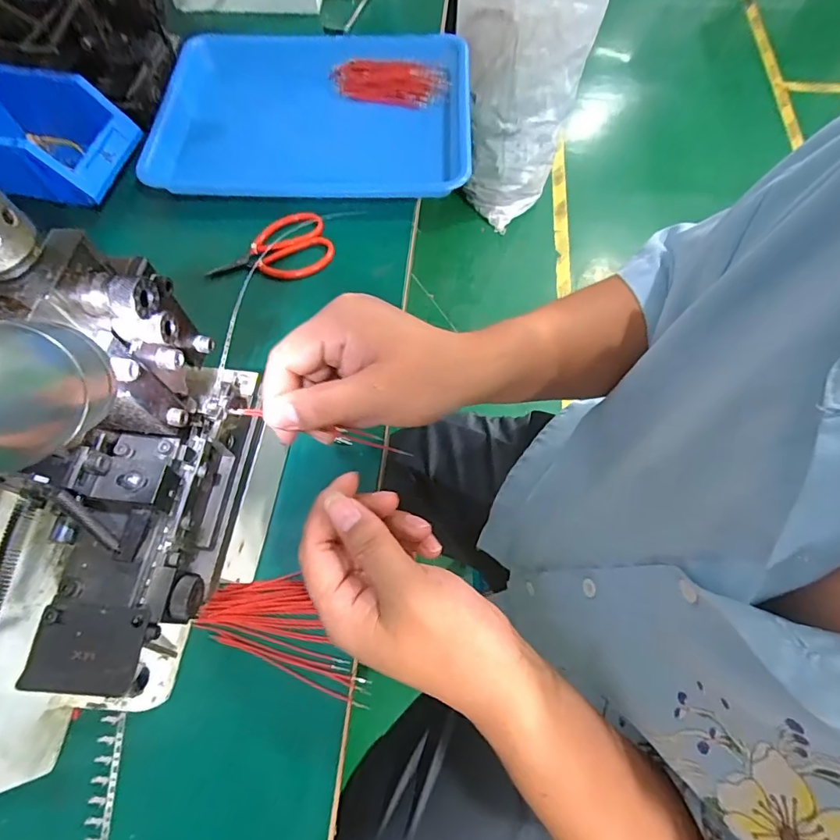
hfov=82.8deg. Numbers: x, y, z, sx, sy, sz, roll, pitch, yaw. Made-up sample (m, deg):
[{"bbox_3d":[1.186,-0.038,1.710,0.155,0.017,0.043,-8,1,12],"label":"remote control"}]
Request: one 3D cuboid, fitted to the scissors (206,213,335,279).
[{"bbox_3d":[-0.138,-0.155,0.442,0.113,0.019,0.059,-23,69,-11],"label":"scissors"}]

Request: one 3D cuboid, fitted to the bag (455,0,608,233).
[{"bbox_3d":[0.236,-0.836,1.216,0.318,0.644,0.323,12,67,5],"label":"bag"}]

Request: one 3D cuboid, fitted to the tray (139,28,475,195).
[{"bbox_3d":[-0.112,-0.337,0.519,0.324,0.032,0.243,2,66,-1],"label":"tray"}]

